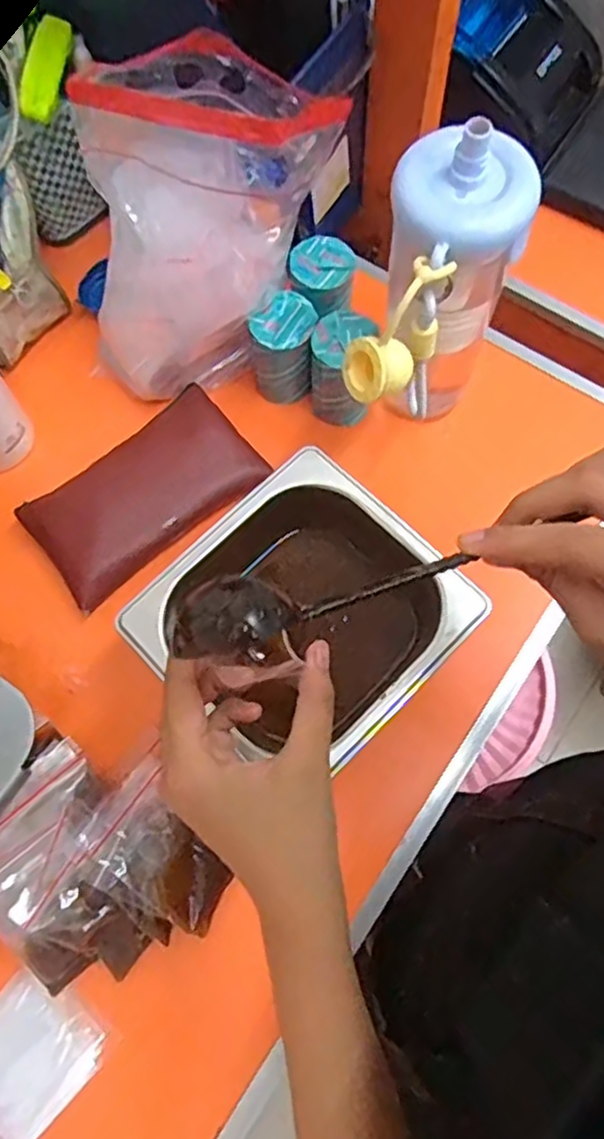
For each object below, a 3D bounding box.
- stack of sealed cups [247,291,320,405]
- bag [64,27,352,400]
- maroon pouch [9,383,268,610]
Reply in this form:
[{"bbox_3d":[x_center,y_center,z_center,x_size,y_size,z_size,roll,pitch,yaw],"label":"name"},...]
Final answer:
[{"bbox_3d":[-0.014,-0.171,0.540,0.050,0.084,0.046,2,72,2],"label":"stack of sealed cups"},{"bbox_3d":[-0.067,-0.239,0.485,0.103,0.204,0.188,40,77,13],"label":"bag"},{"bbox_3d":[-0.123,-0.056,0.547,0.178,0.033,0.097,-38,75,-10],"label":"maroon pouch"}]

